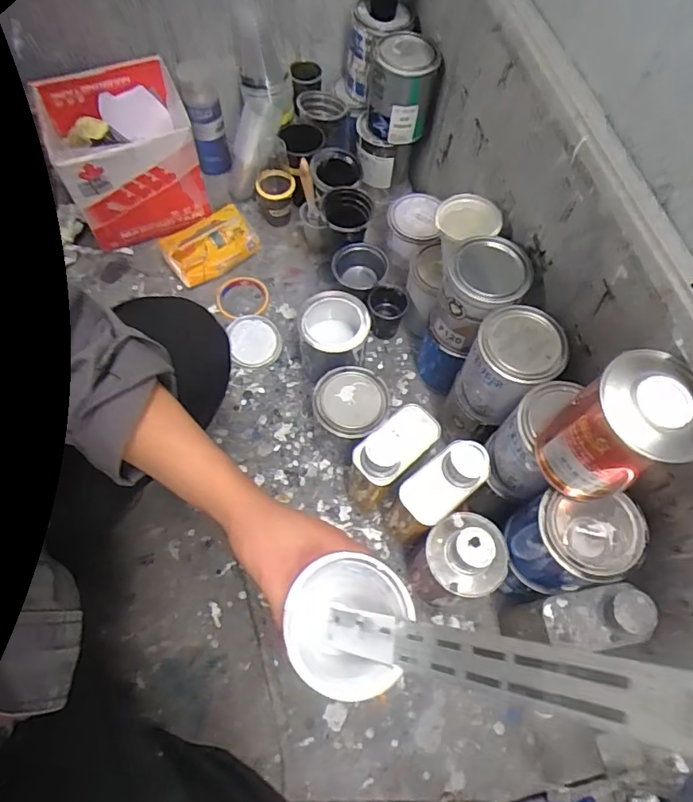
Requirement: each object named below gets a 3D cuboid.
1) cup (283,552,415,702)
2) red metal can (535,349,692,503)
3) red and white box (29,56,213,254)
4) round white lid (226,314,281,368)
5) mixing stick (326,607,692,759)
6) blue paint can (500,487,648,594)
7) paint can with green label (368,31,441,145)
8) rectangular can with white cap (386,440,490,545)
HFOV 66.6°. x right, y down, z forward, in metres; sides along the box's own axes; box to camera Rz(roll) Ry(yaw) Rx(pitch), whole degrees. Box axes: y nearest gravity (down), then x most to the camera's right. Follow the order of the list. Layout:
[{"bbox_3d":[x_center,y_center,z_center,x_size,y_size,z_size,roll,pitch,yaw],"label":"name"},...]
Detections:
[{"bbox_3d":[-0.001,0.174,0.410,0.083,0.093,0.091,1,65,-3],"label":"cup"},{"bbox_3d":[0.253,0.032,0.498,0.092,0.157,0.093,1,65,-3],"label":"red metal can"},{"bbox_3d":[-0.402,-0.458,0.971,0.224,0.172,0.245,-19,68,-11],"label":"red and white box"},{"bbox_3d":[-0.160,-0.106,0.917,0.088,0.013,0.096,1,65,-3],"label":"round white lid"},{"bbox_3d":[0.076,0.154,0.313,0.005,0.321,0.031,29,63,-25],"label":"mixing stick"},{"bbox_3d":[0.252,0.163,0.599,0.105,0.139,0.091,7,65,0],"label":"blue paint can"},{"bbox_3d":[0.095,-0.534,0.906,0.107,0.127,0.099,1,65,-3],"label":"paint can with green label"},{"bbox_3d":[0.113,0.127,0.709,0.102,0.210,0.067,-36,72,-18],"label":"rectangular can with white cap"}]

